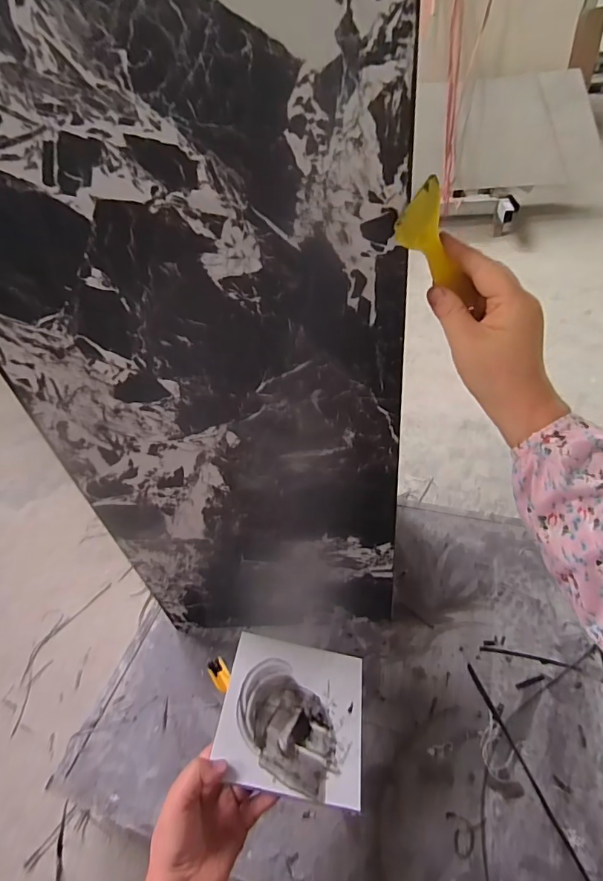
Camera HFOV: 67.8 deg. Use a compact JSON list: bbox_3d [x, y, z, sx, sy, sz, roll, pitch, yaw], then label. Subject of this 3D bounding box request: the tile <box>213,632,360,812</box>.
[{"bbox_3d":[-0.009,0.293,0.487,0.149,0.005,0.148,14,36,-1],"label":"tile"}]

